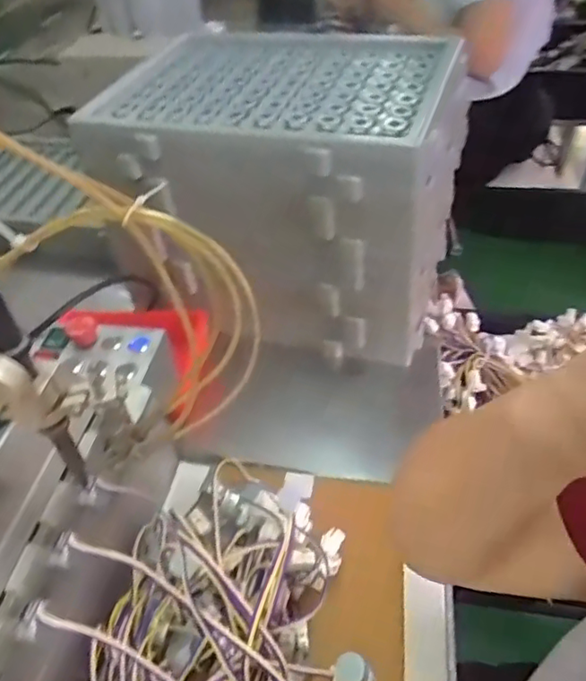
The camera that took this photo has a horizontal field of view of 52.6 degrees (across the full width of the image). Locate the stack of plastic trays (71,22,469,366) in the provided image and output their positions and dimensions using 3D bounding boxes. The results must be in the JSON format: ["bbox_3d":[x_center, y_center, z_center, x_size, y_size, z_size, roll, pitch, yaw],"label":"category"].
[{"bbox_3d":[-0.010,-0.195,0.776,0.399,0.288,0.284,13,47,16],"label":"stack of plastic trays"}]

